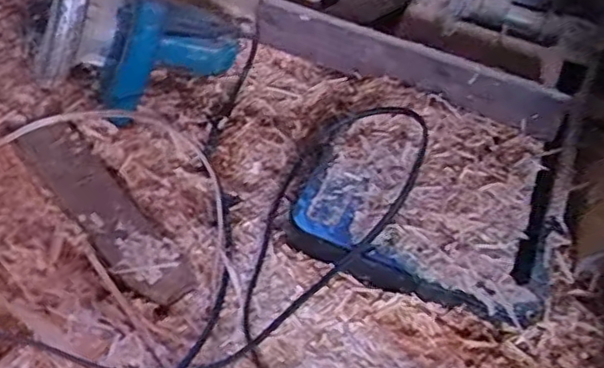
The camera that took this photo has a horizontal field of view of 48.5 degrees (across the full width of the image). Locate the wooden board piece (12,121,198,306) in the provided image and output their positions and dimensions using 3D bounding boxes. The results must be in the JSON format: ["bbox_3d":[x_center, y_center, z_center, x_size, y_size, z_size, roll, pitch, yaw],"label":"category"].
[{"bbox_3d":[-0.200,0.023,0.665,0.059,0.017,0.254,-32,58,-26],"label":"wooden board piece"}]

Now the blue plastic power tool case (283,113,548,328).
[{"bbox_3d":[0.121,0.020,0.678,0.250,0.049,0.206,19,51,14],"label":"blue plastic power tool case"}]

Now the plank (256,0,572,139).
[{"bbox_3d":[0.110,-0.137,0.749,0.363,0.052,0.026,23,51,13],"label":"plank"}]

